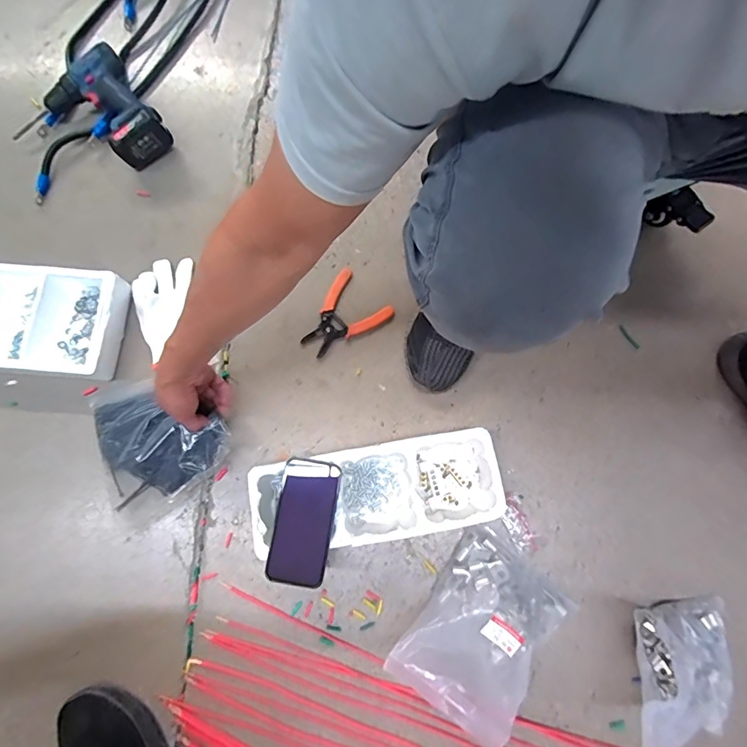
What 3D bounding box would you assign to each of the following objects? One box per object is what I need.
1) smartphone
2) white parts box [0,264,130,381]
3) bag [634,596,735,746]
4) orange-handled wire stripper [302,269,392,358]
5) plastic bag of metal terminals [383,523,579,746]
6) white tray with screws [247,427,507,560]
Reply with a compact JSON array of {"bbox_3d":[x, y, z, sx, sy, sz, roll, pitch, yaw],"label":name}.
[{"bbox_3d":[-0.092,0.196,0.599,0.076,0.009,0.155,9,71,5],"label":"smartphone"},{"bbox_3d":[-0.575,-0.087,0.727,0.320,0.056,0.166,5,77,2],"label":"white parts box"},{"bbox_3d":[0.411,0.386,0.588,0.131,0.099,0.191,20,78,5],"label":"bag"},{"bbox_3d":[-0.054,-0.089,0.744,0.112,0.008,0.141,42,81,9],"label":"orange-handled wire stripper"},{"bbox_3d":[0.153,0.347,0.616,0.179,0.074,0.220,36,80,8],"label":"plastic bag of metal terminals"},{"bbox_3d":[0.003,0.171,0.650,0.339,0.084,0.129,-10,77,-1],"label":"white tray with screws"}]

